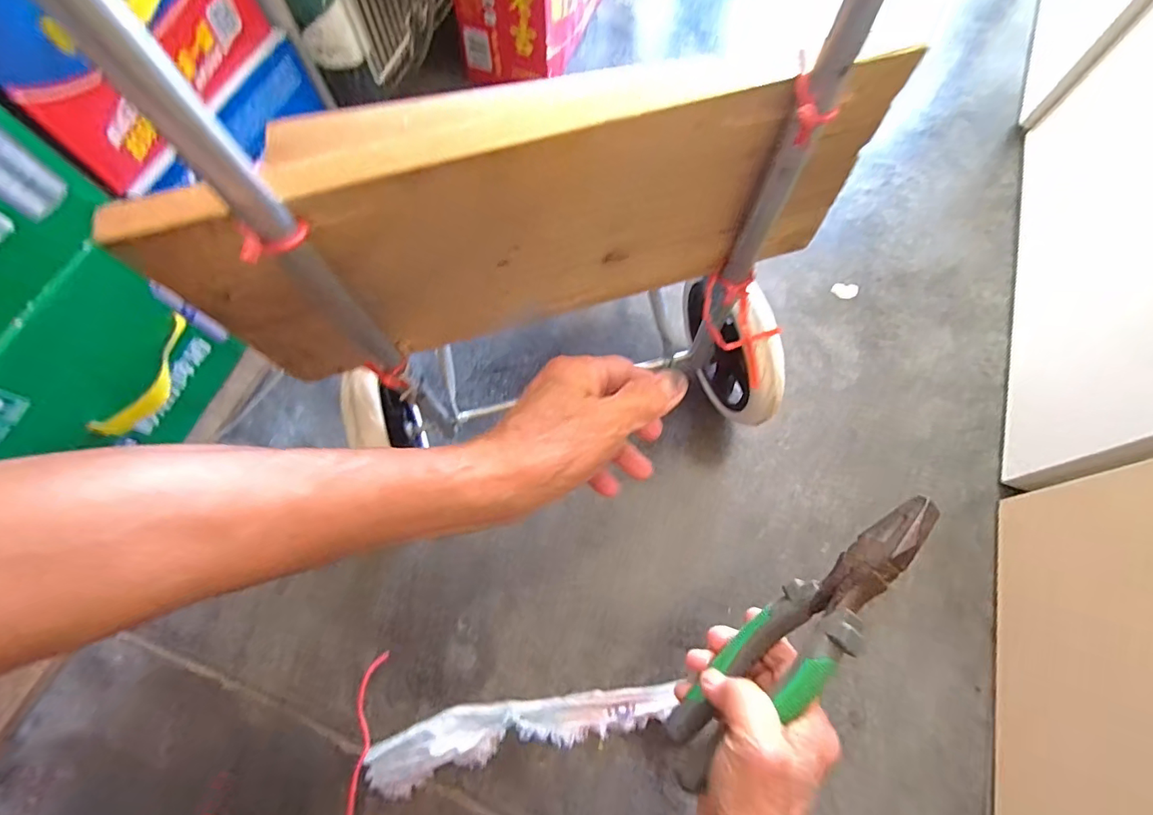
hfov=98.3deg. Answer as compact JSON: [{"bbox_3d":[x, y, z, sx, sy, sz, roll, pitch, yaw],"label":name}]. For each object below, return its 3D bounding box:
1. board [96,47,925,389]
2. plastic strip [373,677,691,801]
[{"bbox_3d":[-0.010,-0.088,0.252,0.335,0.158,0.019,-15,69,-6],"label":"board"},{"bbox_3d":[-0.042,0.254,0.391,0.240,0.018,0.047,-10,68,-4],"label":"plastic strip"}]

